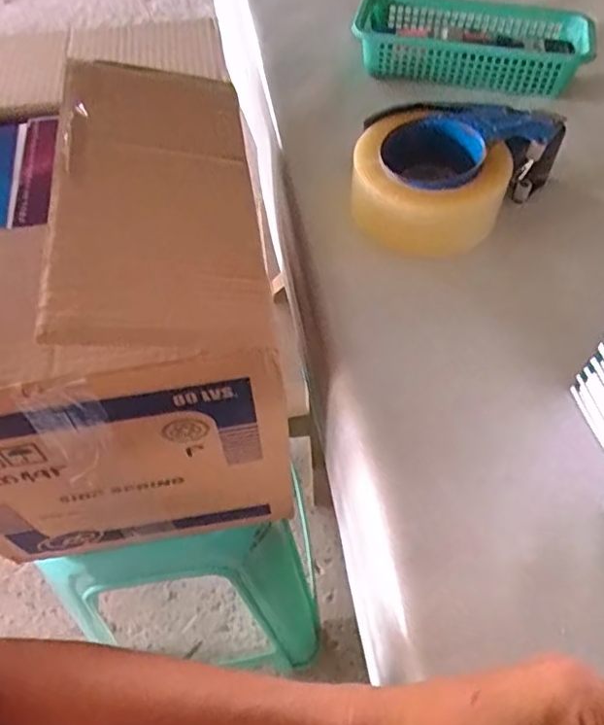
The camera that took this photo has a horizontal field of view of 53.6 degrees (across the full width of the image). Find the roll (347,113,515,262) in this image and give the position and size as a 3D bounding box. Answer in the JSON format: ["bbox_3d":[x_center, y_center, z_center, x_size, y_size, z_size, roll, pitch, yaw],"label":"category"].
[{"bbox_3d":[0.099,-0.142,0.471,0.117,0.056,0.108,0,56,0],"label":"roll"}]

